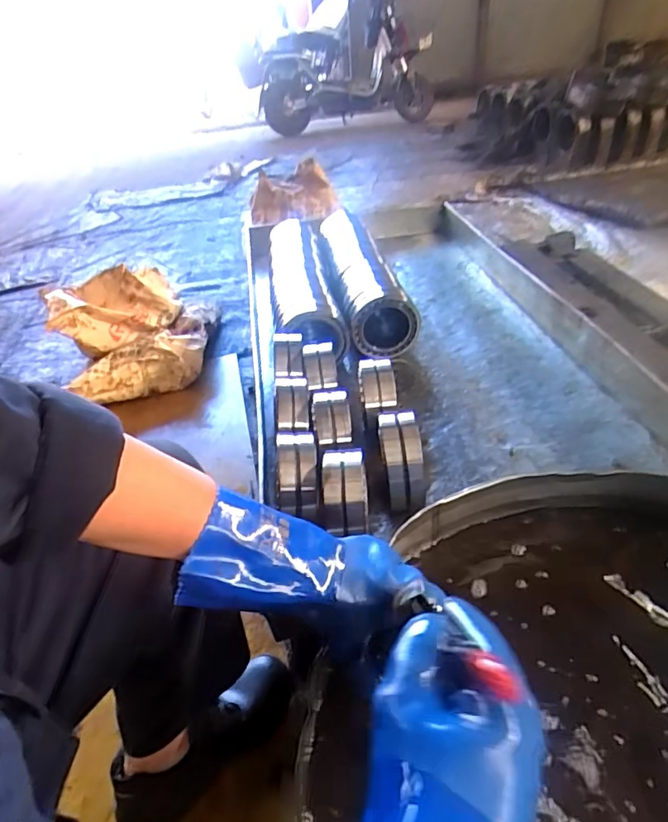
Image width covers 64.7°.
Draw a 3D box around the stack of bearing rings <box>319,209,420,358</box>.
[{"bbox_3d":[0.071,-0.387,1.471,0.153,0.130,0.669,-9,37,-4],"label":"stack of bearing rings"}]

